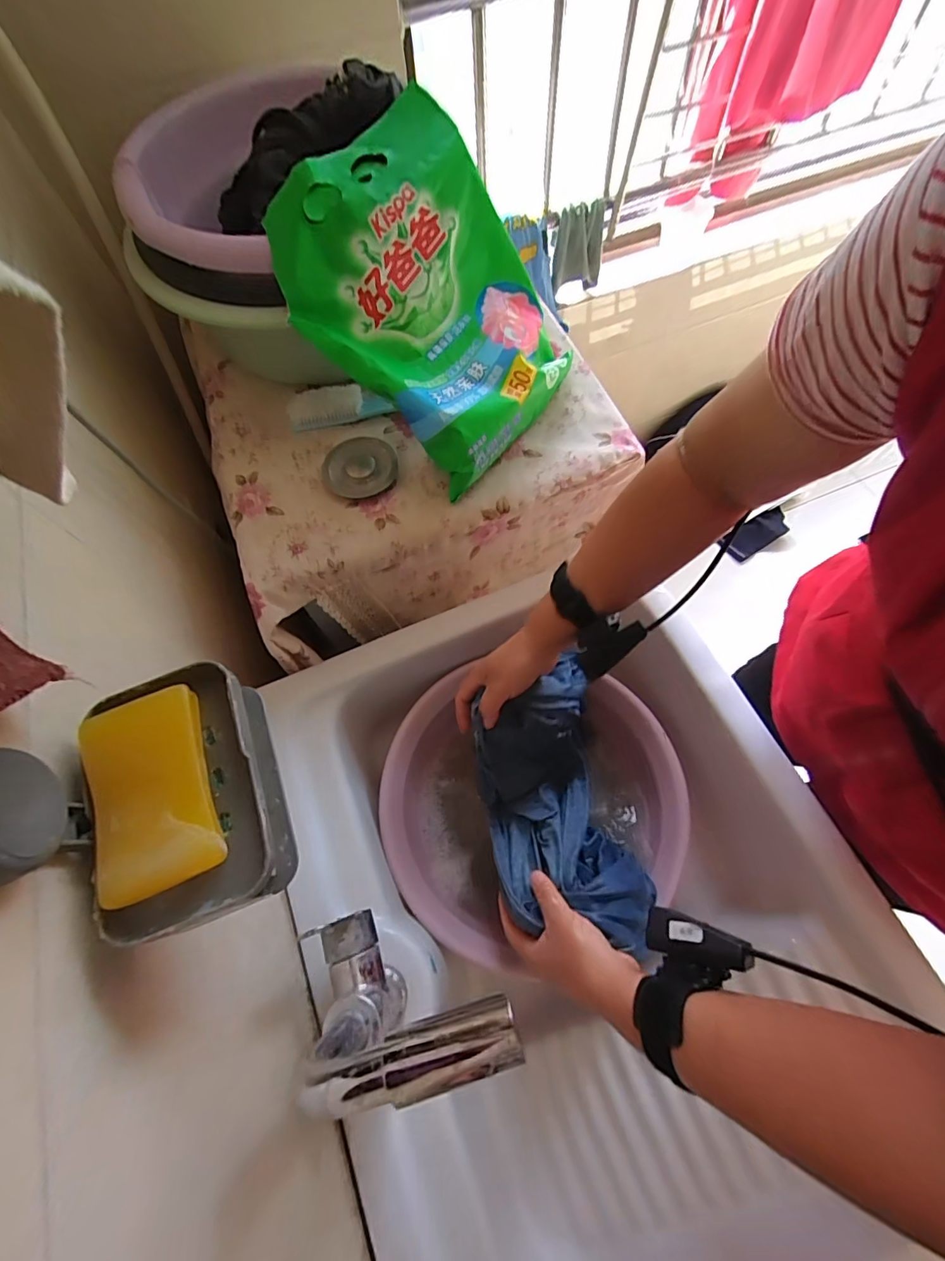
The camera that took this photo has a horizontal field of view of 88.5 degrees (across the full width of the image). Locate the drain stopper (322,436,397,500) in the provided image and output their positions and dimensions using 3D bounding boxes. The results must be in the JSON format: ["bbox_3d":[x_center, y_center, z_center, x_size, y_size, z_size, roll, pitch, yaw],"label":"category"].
[{"bbox_3d":[-0.127,-0.187,0.543,0.083,0.012,0.078,-20,67,-6],"label":"drain stopper"}]

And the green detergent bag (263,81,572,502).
[{"bbox_3d":[-0.034,-0.327,0.485,0.296,0.056,0.243,45,75,-14],"label":"green detergent bag"}]

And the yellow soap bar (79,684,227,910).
[{"bbox_3d":[-0.172,0.084,0.259,0.057,0.016,0.099,-24,67,-7],"label":"yellow soap bar"}]

